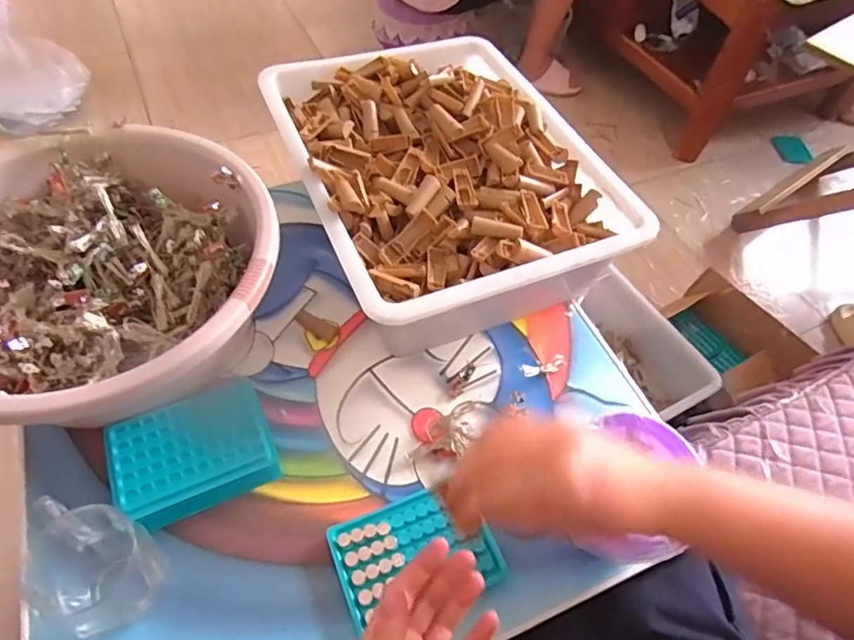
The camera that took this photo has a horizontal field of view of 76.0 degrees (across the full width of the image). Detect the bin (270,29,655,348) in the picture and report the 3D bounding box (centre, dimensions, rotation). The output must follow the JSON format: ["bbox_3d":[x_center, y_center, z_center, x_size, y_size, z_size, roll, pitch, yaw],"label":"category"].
[{"bbox_3d":[0.015,-0.156,0.642,0.310,0.135,0.426,-19,57,-18],"label":"bin"}]

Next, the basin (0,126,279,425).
[{"bbox_3d":[-0.306,-0.042,0.532,0.310,0.129,0.287,2,53,-3],"label":"basin"}]

